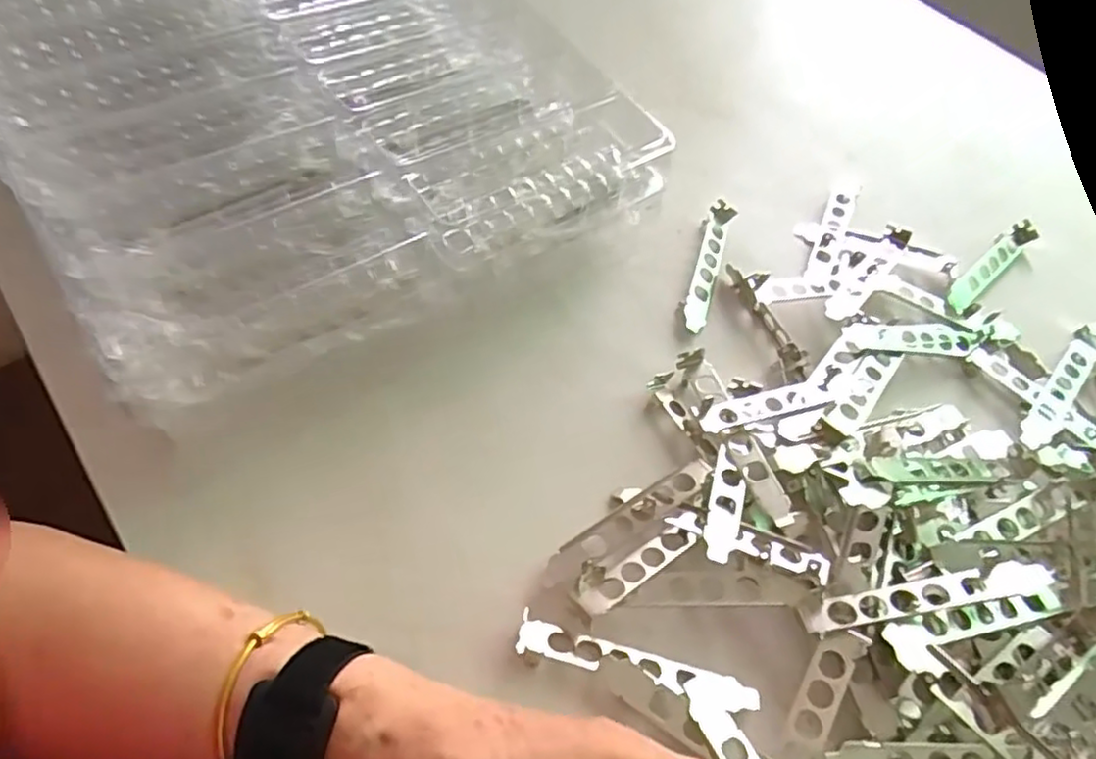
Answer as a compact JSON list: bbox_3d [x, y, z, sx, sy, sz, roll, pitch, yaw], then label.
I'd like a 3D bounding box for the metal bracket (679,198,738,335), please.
[{"bbox_3d":[0.116,-0.083,0.490,0.020,0.022,0.118,17,57,7],"label":"metal bracket"}]

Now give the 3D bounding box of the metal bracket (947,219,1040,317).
[{"bbox_3d":[0.341,-0.089,0.514,0.025,0.016,0.116,41,63,20],"label":"metal bracket"}]

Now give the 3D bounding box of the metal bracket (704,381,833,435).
[{"bbox_3d":[0.134,0.019,0.417,0.085,0.015,0.017,-12,59,-12],"label":"metal bracket"}]

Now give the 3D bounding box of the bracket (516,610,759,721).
[{"bbox_3d":[0.043,0.143,0.330,0.120,0.011,0.022,16,57,6],"label":"bracket"}]

